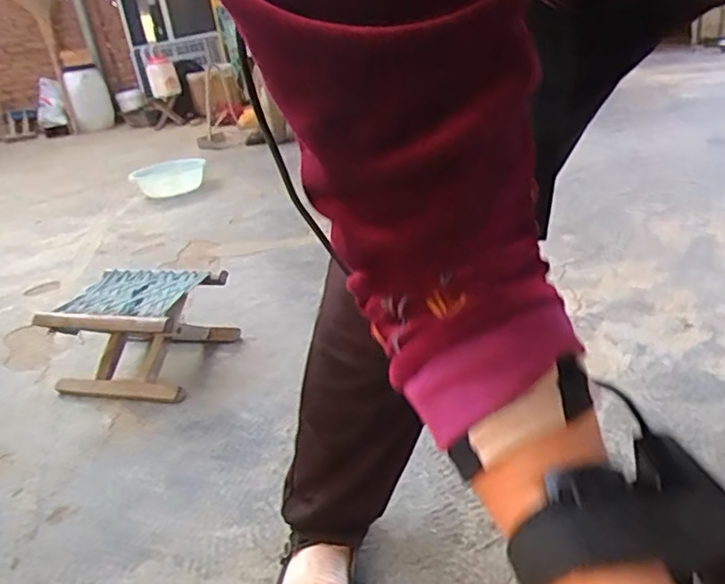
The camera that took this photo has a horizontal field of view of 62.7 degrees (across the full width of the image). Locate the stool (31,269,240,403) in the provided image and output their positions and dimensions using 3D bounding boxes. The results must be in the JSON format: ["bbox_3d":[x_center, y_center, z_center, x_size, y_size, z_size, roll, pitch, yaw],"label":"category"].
[{"bbox_3d":[-0.429,0.068,1.185,0.284,0.167,0.271,-2,29,1],"label":"stool"}]

